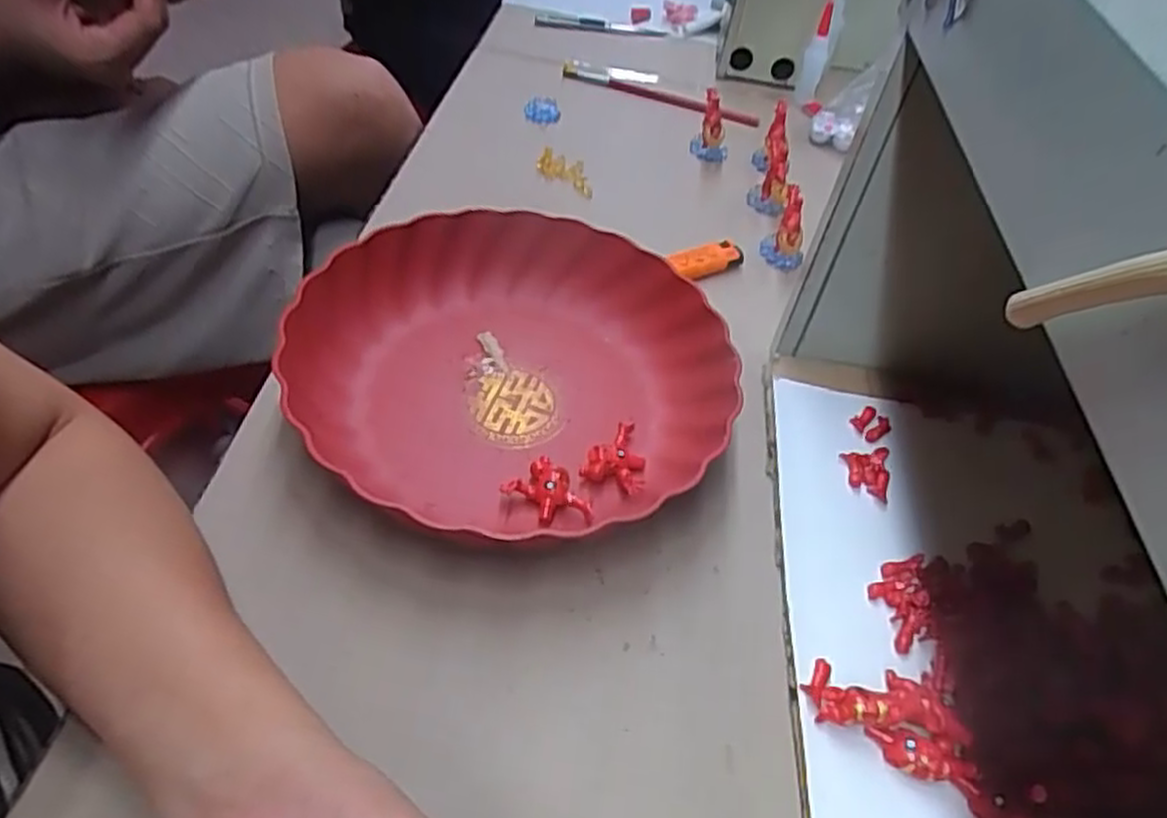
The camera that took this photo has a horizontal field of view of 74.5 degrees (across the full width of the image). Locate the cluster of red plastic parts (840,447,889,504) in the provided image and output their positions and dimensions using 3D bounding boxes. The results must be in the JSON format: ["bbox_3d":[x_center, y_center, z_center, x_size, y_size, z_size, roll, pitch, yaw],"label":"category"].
[{"bbox_3d":[0.160,0.036,0.428,0.025,0.008,0.031,2,47,-2],"label":"cluster of red plastic parts"}]

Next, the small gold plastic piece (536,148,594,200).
[{"bbox_3d":[-0.013,-0.202,0.660,0.059,0.022,0.019,28,52,21],"label":"small gold plastic piece"}]

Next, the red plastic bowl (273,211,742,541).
[{"bbox_3d":[-0.036,-0.035,0.457,0.241,0.058,0.220,2,47,-2],"label":"red plastic bowl"}]

